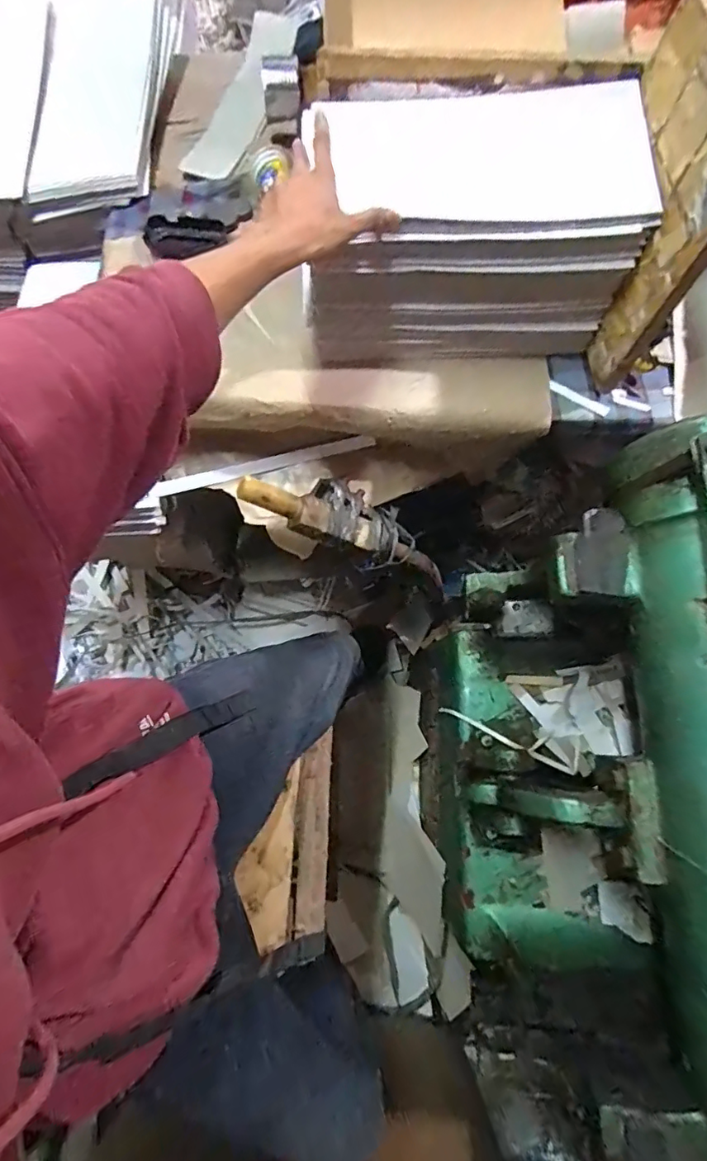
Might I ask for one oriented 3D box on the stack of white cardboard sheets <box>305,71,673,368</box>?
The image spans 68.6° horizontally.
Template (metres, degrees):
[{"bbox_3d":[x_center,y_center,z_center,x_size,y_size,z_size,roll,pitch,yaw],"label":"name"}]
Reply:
[{"bbox_3d":[0.137,-0.424,0.637,0.367,0.170,0.214,-1,75,0],"label":"stack of white cardboard sheets"}]

